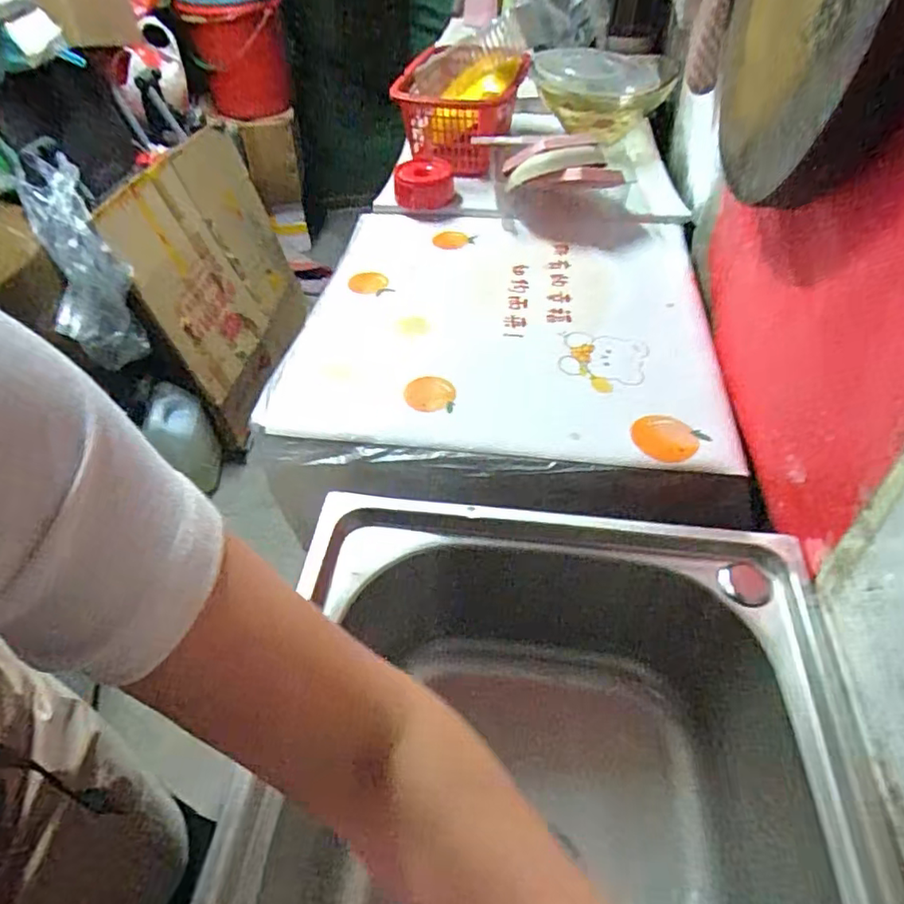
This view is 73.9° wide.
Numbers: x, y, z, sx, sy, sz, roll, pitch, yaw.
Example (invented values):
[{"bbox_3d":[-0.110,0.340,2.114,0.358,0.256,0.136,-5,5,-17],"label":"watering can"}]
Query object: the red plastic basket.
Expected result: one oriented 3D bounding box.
[{"bbox_3d":[0.018,-0.602,1.065,0.200,0.156,0.292,7,47,8],"label":"red plastic basket"}]

